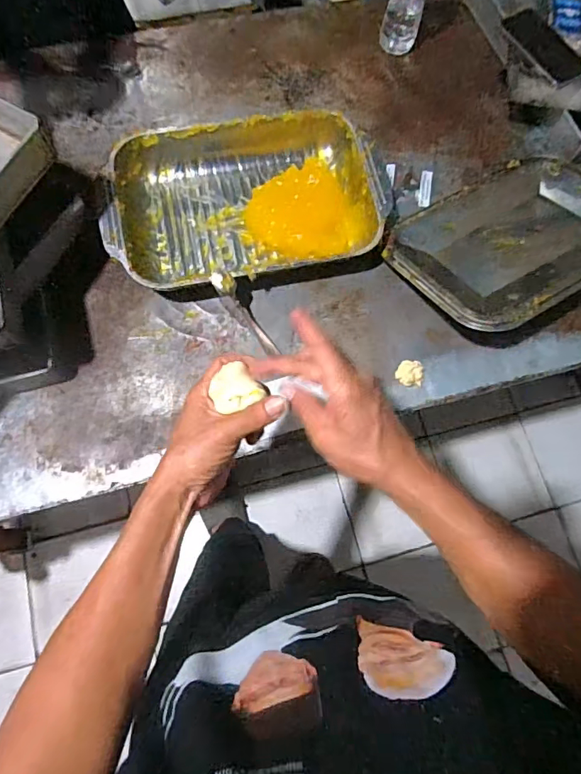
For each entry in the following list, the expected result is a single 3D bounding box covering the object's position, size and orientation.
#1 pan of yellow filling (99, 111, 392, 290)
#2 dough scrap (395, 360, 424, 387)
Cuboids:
[{"bbox_3d":[-0.071,-0.298,0.768,0.415,0.072,0.278,-14,75,-6],"label":"pan of yellow filling"},{"bbox_3d":[0.182,-0.020,0.729,0.040,0.018,0.040,1,74,-2],"label":"dough scrap"}]

